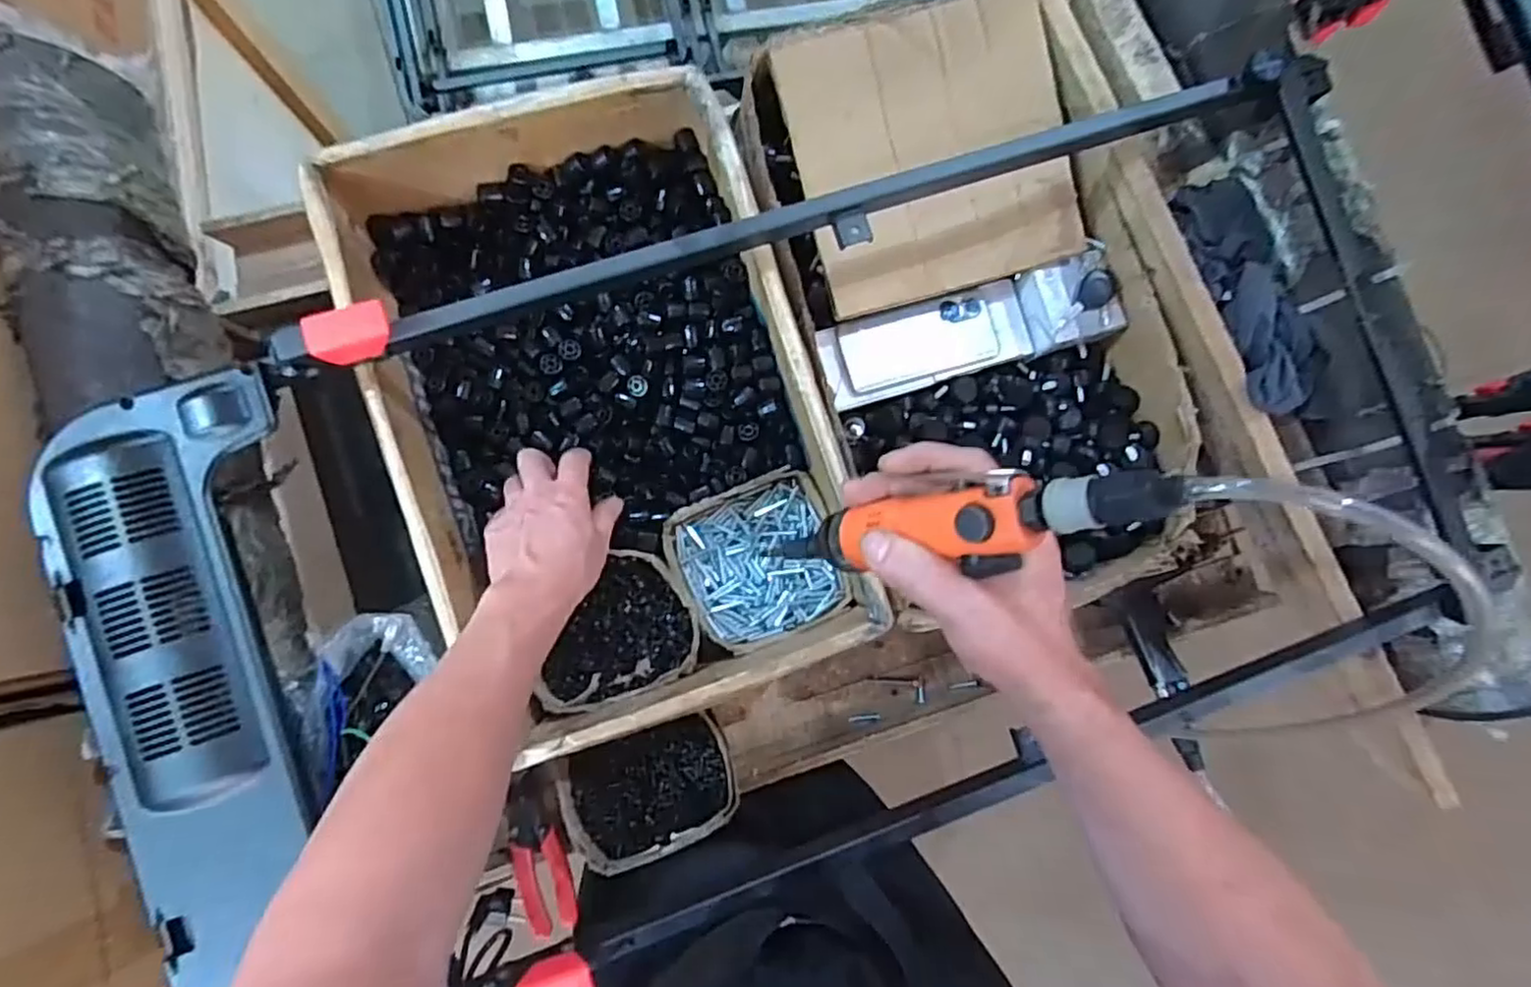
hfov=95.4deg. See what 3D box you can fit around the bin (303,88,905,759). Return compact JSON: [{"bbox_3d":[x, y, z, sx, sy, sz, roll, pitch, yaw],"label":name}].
[{"bbox_3d":[-0.137,-0.076,0.642,0.344,0.142,0.515,-20,88,-7],"label":"bin"}]

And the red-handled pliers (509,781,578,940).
[{"bbox_3d":[-0.234,0.372,0.715,0.055,0.021,0.141,-23,65,-7],"label":"red-handled pliers"}]

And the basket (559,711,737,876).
[{"bbox_3d":[-0.117,0.290,0.702,0.166,0.075,0.135,-17,71,-11],"label":"basket"}]

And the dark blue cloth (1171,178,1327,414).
[{"bbox_3d":[0.449,-0.187,0.647,0.090,0.039,0.225,-20,88,-7],"label":"dark blue cloth"}]

